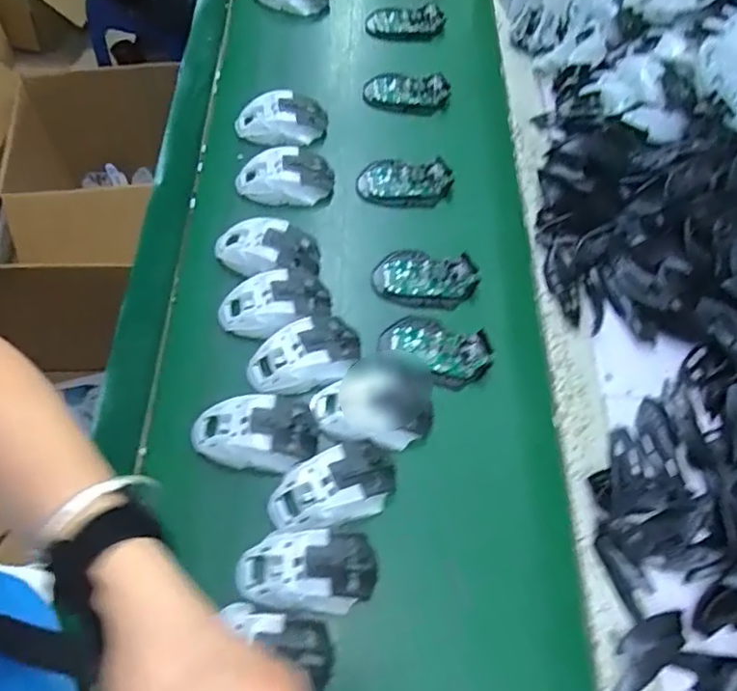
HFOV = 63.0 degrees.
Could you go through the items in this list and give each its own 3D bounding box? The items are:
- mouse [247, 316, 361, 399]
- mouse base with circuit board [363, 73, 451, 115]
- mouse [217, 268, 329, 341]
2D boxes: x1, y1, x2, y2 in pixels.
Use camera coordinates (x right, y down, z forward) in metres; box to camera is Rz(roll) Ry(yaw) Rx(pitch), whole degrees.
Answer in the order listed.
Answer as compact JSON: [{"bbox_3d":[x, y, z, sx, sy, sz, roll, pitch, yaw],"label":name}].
[{"bbox_3d":[-0.062,0.011,0.603,0.113,0.029,0.065,-30,67,-18],"label":"mouse"},{"bbox_3d":[0.052,-0.346,0.819,0.113,0.027,0.050,10,61,2],"label":"mouse base with circuit board"},{"bbox_3d":[-0.097,-0.044,0.632,0.114,0.031,0.065,-20,69,-20],"label":"mouse"}]

